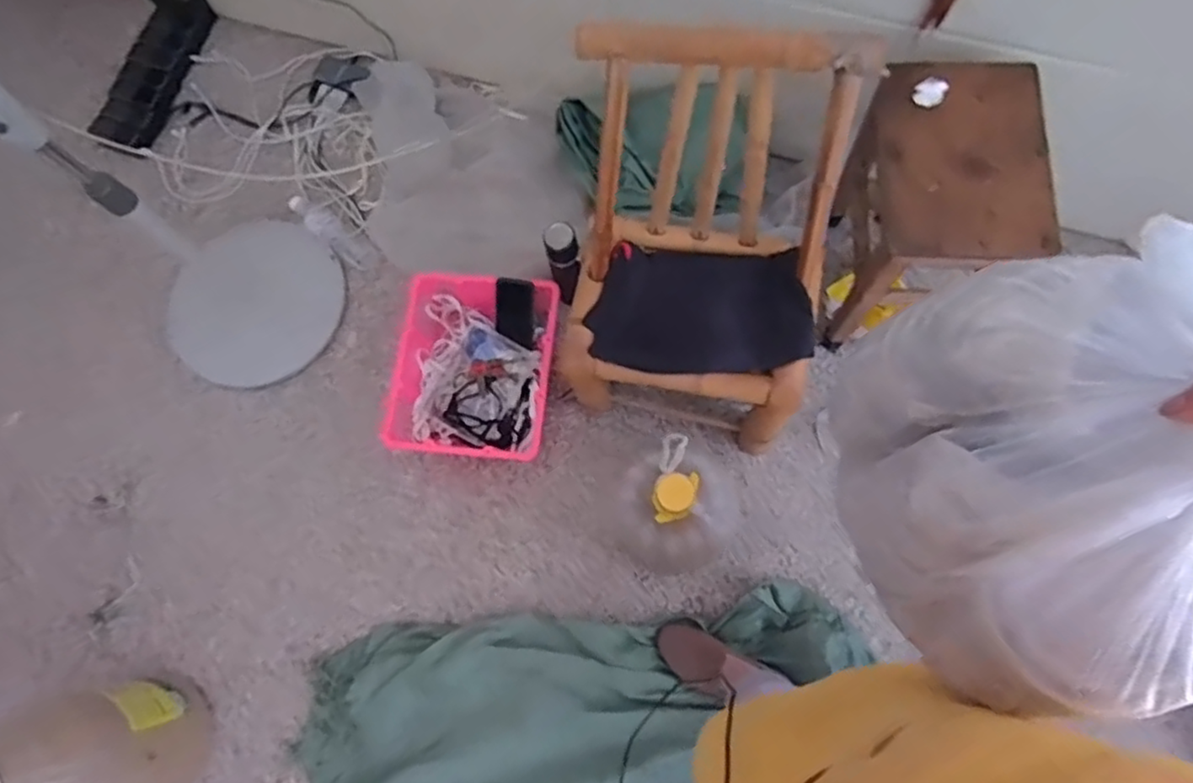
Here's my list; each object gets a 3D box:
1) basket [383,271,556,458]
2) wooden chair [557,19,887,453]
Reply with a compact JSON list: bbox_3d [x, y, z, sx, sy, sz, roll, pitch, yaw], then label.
[{"bbox_3d":[-0.256,-0.054,1.387,0.326,0.128,0.374,5,75,6],"label":"basket"},{"bbox_3d":[0.167,-0.188,1.120,0.411,0.644,0.385,7,75,7],"label":"wooden chair"}]

